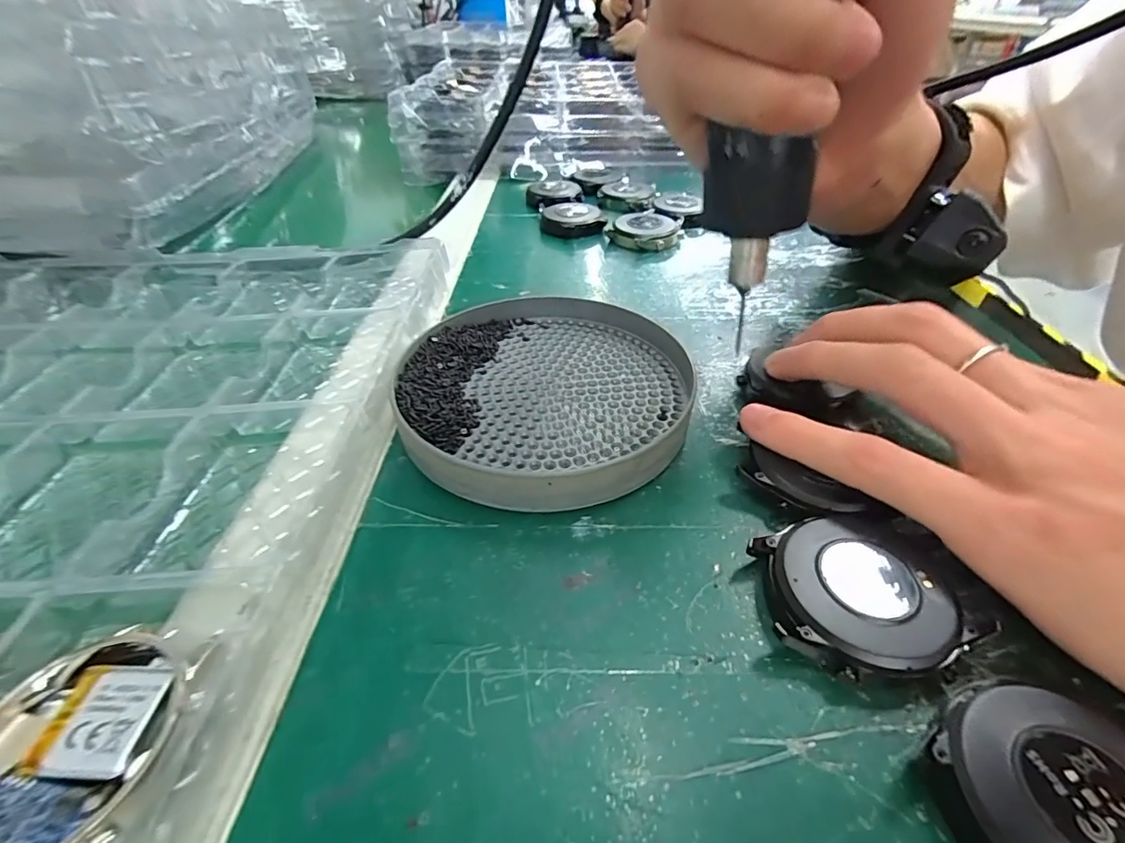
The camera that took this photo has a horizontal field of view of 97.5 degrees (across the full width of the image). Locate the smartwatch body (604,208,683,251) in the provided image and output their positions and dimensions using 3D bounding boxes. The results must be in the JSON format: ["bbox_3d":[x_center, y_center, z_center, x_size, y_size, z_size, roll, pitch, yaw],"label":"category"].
[{"bbox_3d":[0.058,-0.132,0.337,0.043,0.010,0.047,21,45,24],"label":"smartwatch body"}]

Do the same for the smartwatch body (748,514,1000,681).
[{"bbox_3d":[0.082,0.046,0.132,0.051,0.013,0.042,-6,43,-8],"label":"smartwatch body"}]

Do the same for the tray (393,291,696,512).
[{"bbox_3d":[-0.007,-0.015,0.196,0.110,0.019,0.119,1,42,-1],"label":"tray"}]

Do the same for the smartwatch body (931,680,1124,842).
[{"bbox_3d":[0.100,0.076,0.096,0.040,0.012,0.043,-3,43,-4],"label":"smartwatch body"}]

